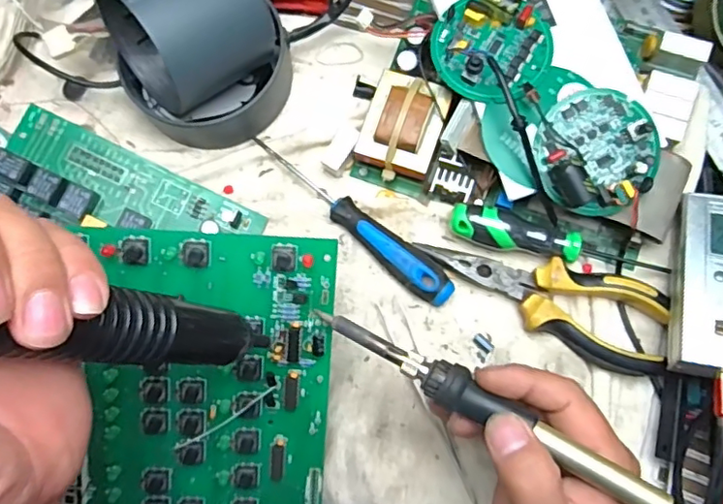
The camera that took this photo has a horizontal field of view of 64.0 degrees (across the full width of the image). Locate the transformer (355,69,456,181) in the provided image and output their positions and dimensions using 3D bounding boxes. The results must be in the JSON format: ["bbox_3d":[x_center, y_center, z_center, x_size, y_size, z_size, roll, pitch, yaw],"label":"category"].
[{"bbox_3d":[0.026,-0.079,0.370,0.049,0.036,0.062,19,78,5],"label":"transformer"}]

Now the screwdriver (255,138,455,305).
[{"bbox_3d":[-0.007,-0.021,0.370,0.157,0.019,0.023,40,81,8],"label":"screwdriver"}]

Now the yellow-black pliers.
[{"bbox_3d":[0.108,0.024,0.344,0.144,0.019,0.052,22,79,5],"label":"yellow-black pliers"}]

